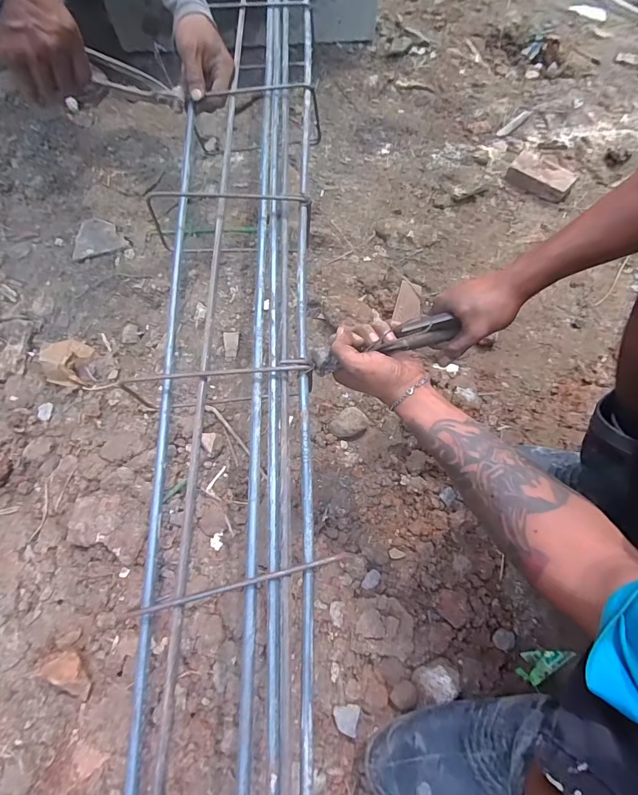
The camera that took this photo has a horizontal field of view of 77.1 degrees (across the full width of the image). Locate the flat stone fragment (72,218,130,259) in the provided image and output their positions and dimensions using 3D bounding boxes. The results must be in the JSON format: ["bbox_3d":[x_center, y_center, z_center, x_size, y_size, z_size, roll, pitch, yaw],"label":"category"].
[{"bbox_3d":[-0.409,-0.298,0.744,0.093,0.010,0.091,-18,67,-8],"label":"flat stone fragment"}]

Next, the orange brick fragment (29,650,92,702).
[{"bbox_3d":[-0.293,0.323,0.472,0.061,0.025,0.035,25,68,11],"label":"orange brick fragment"}]

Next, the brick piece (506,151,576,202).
[{"bbox_3d":[0.445,-0.445,0.801,0.122,0.035,0.063,33,71,13],"label":"brick piece"}]

